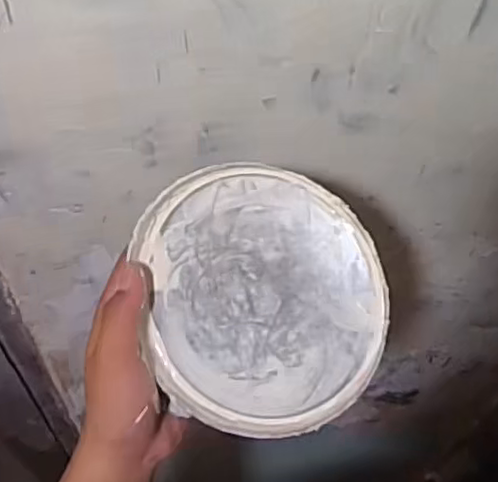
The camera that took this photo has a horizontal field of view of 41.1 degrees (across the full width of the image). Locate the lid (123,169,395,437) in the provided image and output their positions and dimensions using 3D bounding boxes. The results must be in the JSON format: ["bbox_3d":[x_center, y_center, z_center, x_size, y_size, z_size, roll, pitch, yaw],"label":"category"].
[{"bbox_3d":[0.005,0.033,0.369,0.140,0.011,0.146,3,98,23],"label":"lid"}]

